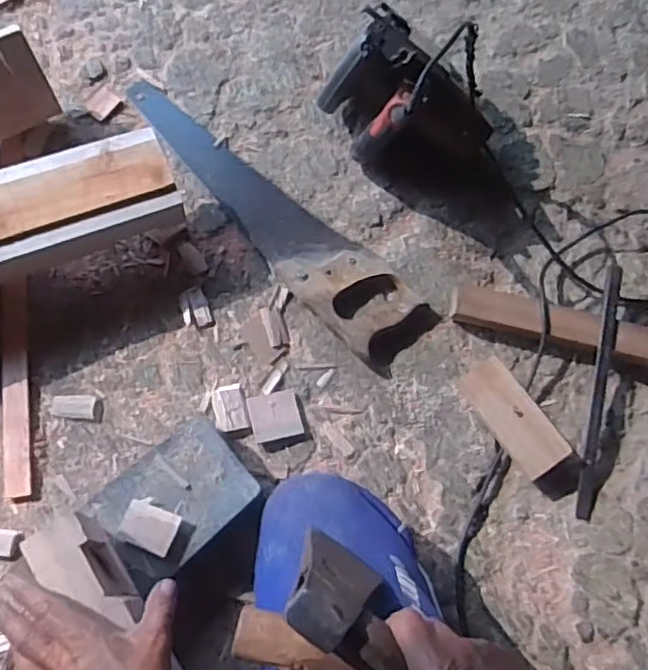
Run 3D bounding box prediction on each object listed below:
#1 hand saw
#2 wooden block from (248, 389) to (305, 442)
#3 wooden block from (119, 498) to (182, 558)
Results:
[{"bbox_3d":[-0.091,-0.175,0.869,0.110,0.024,0.503,-43,77,-15],"label":"hand saw"},{"bbox_3d":[-0.059,0.098,0.781,0.058,0.007,0.057,-13,71,-7],"label":"wooden block"},{"bbox_3d":[-0.182,0.201,0.677,0.055,0.013,0.045,21,71,6],"label":"wooden block"}]

